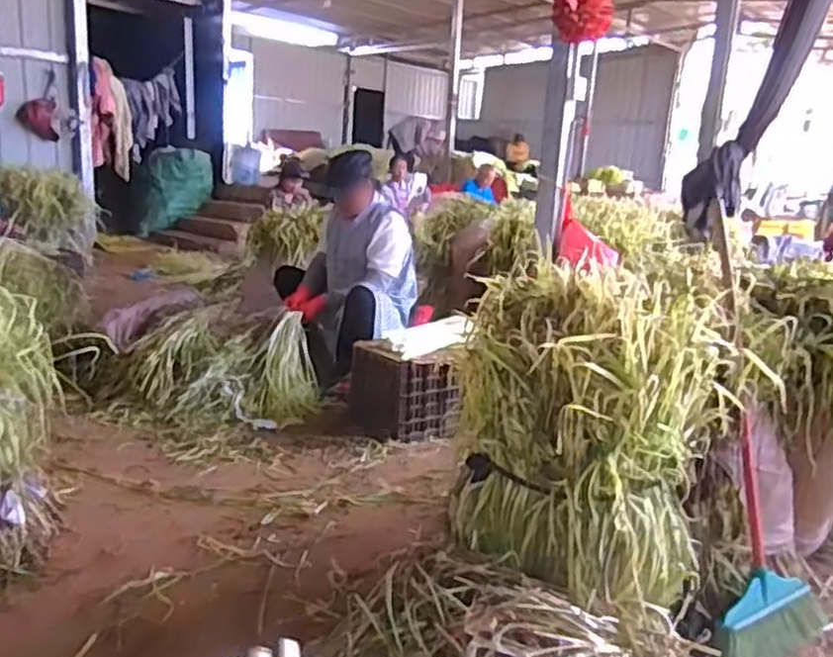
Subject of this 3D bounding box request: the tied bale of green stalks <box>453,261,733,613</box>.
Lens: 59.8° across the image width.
[{"bbox_3d":[0.298,0.171,1.316,0.468,0.473,0.370,9,14,21],"label":"tied bale of green stalks"}]

